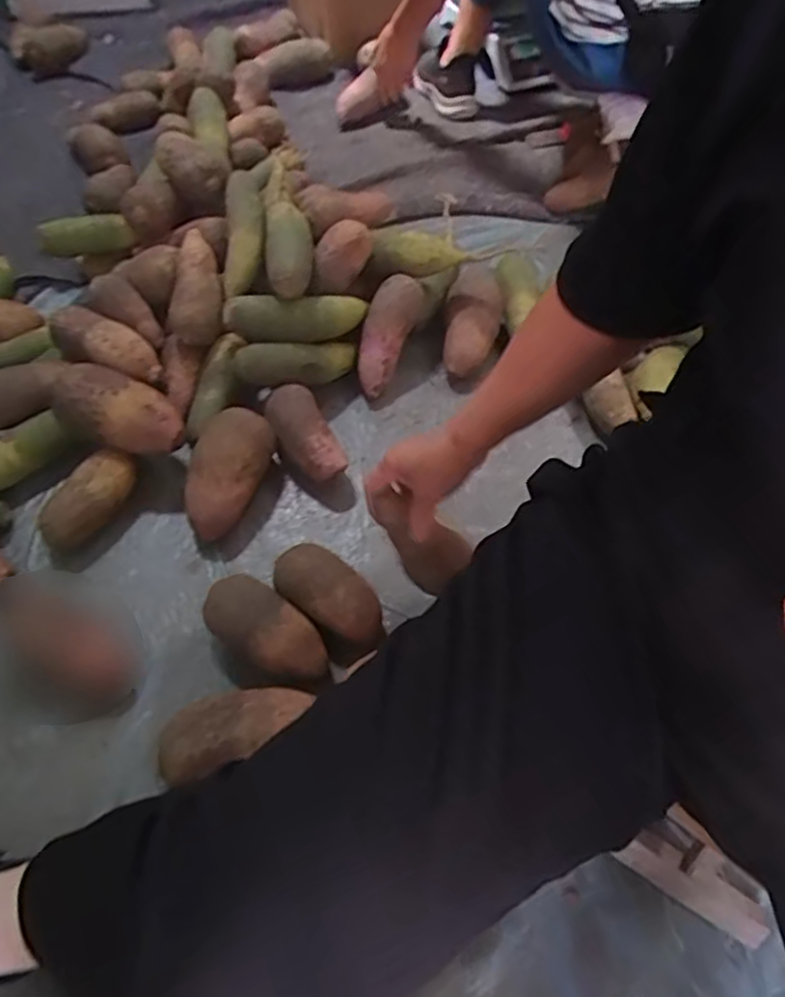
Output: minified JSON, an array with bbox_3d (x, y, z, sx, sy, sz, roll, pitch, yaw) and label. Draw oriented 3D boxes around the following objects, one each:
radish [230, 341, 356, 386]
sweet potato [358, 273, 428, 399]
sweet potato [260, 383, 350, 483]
[{"bbox_3d":[-0.123,-0.178,0.853,0.169,0.046,0.056,-12,55,-31],"label":"radish"},{"bbox_3d":[-0.008,-0.225,0.896,0.059,0.053,0.170,18,76,10],"label":"sweet potato"},{"bbox_3d":[-0.111,-0.077,0.823,0.069,0.050,0.143,-23,60,-15],"label":"sweet potato"}]

